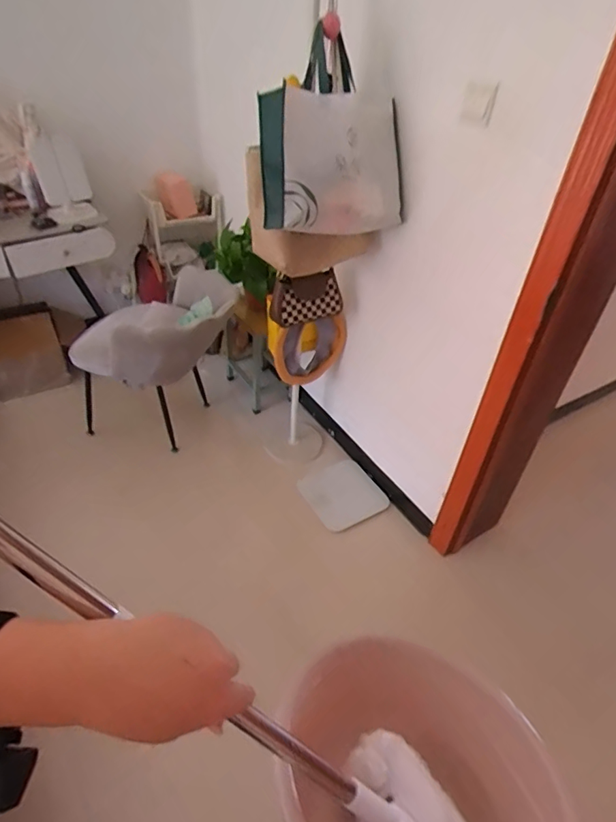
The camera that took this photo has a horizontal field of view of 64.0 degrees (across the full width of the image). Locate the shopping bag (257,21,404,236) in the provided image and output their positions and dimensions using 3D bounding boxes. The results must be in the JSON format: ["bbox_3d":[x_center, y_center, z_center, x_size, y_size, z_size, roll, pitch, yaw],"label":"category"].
[{"bbox_3d":[0.059,-0.647,1.243,0.359,0.392,0.203,-14,40,-18],"label":"shopping bag"}]

